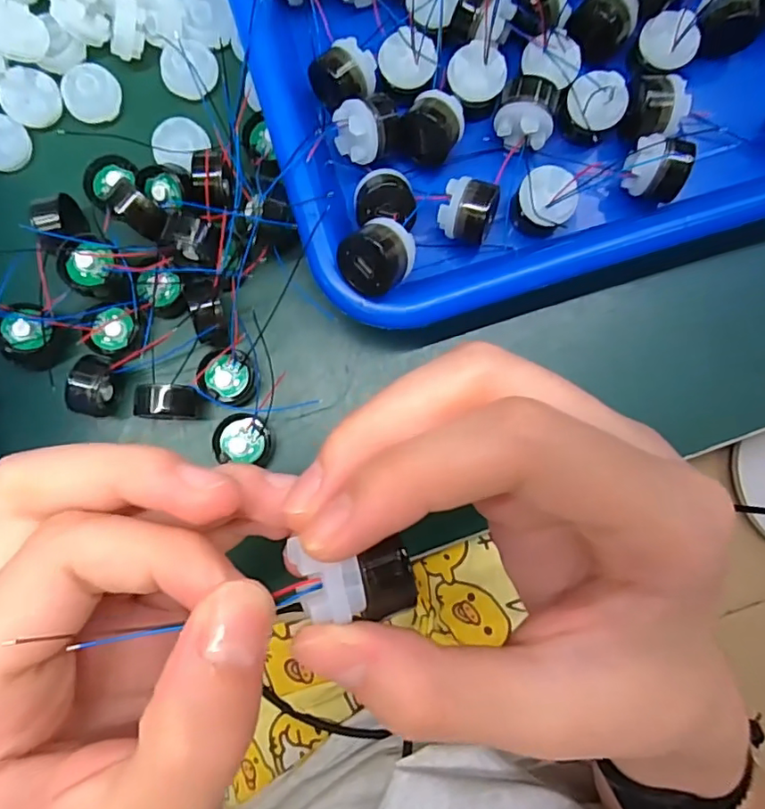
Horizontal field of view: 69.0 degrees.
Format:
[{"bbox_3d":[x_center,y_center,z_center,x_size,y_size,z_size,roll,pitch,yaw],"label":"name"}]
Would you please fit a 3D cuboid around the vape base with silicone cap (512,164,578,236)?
[{"bbox_3d":[0.058,-0.073,0.205,0.021,0.014,0.024,36,86,2],"label":"vape base with silicone cap"}]

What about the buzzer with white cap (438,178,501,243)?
[{"bbox_3d":[0.030,-0.070,0.203,0.019,0.018,0.021,15,85,0],"label":"buzzer with white cap"}]

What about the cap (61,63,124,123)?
[{"bbox_3d":[-0.113,-0.120,0.216,0.020,0.004,0.020,-4,108,-13],"label":"cap"}]

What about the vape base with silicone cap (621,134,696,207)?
[{"bbox_3d":[0.099,-0.086,0.203,0.020,0.017,0.020,0,86,-1],"label":"vape base with silicone cap"}]

